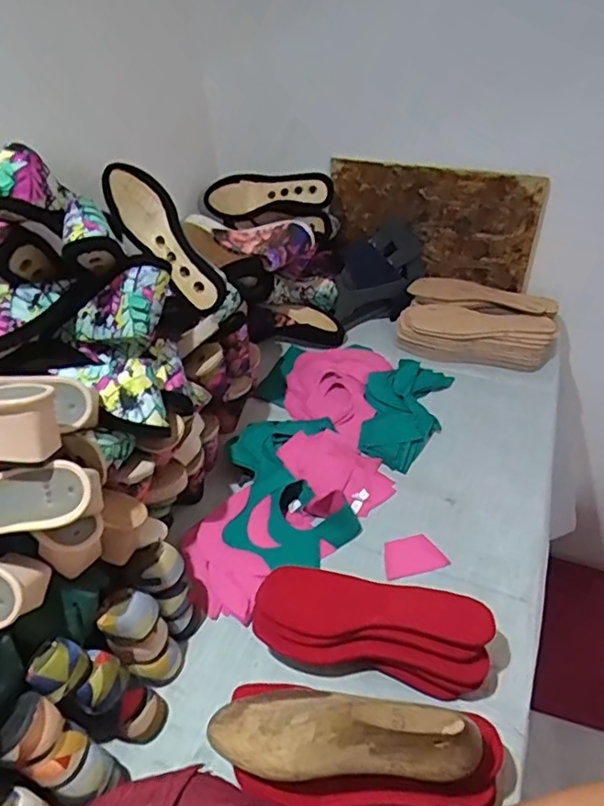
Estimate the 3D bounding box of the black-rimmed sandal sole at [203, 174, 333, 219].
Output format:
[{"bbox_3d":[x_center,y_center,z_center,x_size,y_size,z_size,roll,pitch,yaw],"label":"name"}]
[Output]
[{"bbox_3d":[-0.062,-0.377,1.070,0.233,0.062,0.055,5,43,10],"label":"black-rimmed sandal sole"}]

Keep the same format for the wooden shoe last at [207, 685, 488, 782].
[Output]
[{"bbox_3d":[0.029,0.287,0.519,0.240,0.074,0.073,-11,38,23],"label":"wooden shoe last"}]

